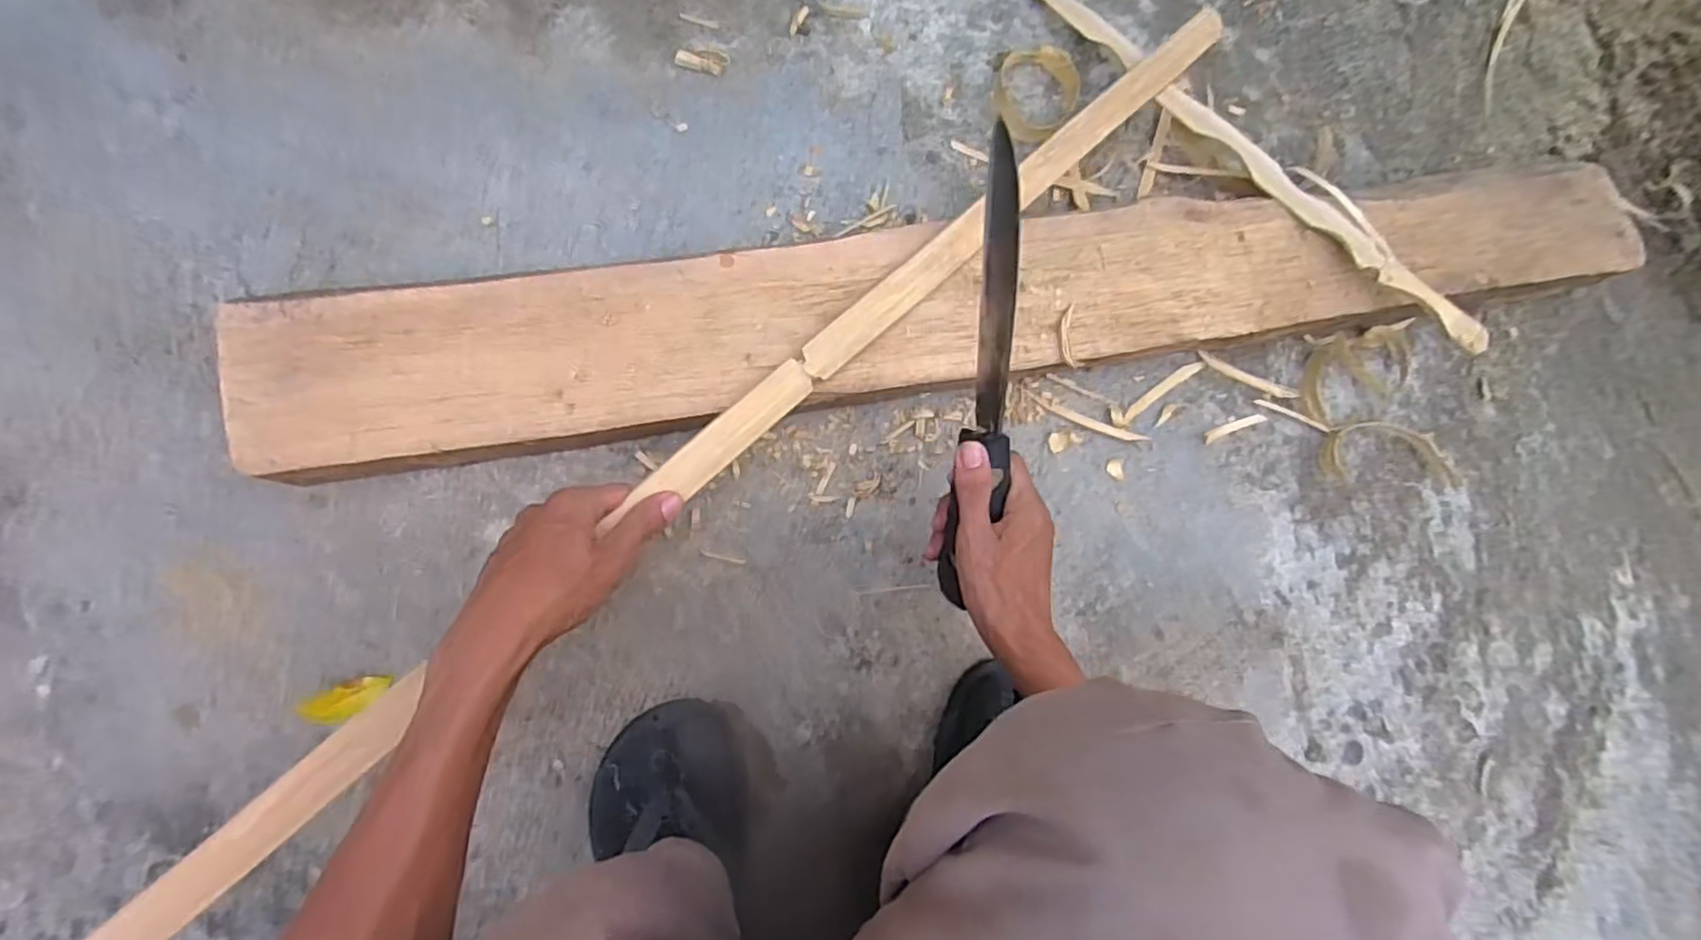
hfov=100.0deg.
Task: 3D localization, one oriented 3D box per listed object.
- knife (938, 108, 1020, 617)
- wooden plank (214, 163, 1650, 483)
[{"bbox_3d":[0.087,-0.050,0.458,0.031,0.030,0.300,-1,109,-9],"label":"knife"},{"bbox_3d":[0.135,-0.134,0.543,1.070,0.028,0.118,-9,88,-10],"label":"wooden plank"}]

